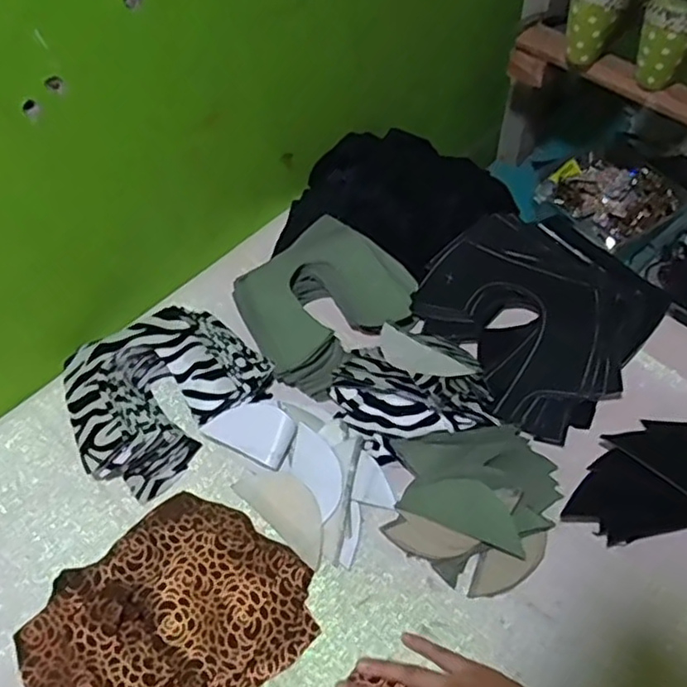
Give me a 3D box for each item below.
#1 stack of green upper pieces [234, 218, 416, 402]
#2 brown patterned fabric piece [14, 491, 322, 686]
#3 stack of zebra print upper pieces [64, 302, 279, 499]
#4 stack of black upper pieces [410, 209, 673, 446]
[{"bbox_3d":[-0.026,-0.043,0.675,0.163,0.053,0.153,-36,61,-22],"label":"stack of green upper pieces"},{"bbox_3d":[-0.136,0.217,0.520,0.212,0.041,0.173,-35,61,-21],"label":"brown patterned fabric piece"},{"bbox_3d":[-0.176,0.039,0.629,0.182,0.060,0.153,-34,61,-21],"label":"stack of zebra print upper pieces"},{"bbox_3d":[0.196,-0.037,0.665,0.213,0.033,0.223,-32,60,-20],"label":"stack of black upper pieces"}]

